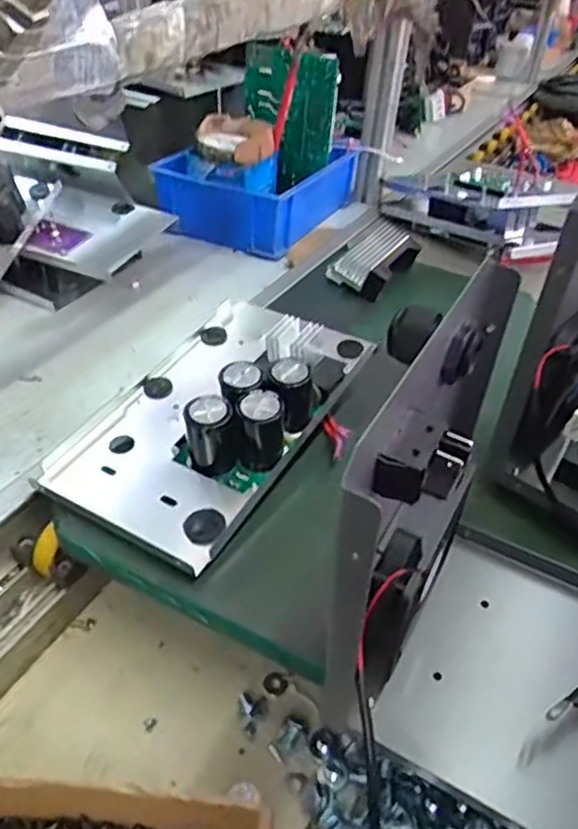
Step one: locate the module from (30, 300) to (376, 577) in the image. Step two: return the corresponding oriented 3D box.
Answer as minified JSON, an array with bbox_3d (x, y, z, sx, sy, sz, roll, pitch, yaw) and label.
[{"bbox_3d":[-0.059,-0.007,0.512,0.169,0.081,0.263,24,39,22],"label":"module"}]

